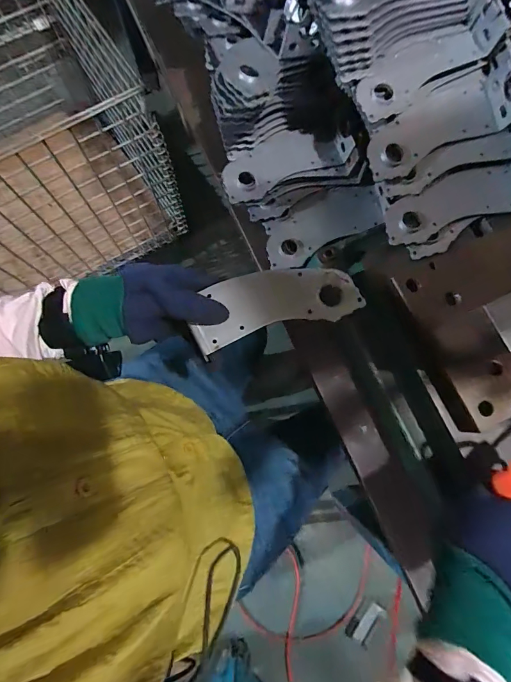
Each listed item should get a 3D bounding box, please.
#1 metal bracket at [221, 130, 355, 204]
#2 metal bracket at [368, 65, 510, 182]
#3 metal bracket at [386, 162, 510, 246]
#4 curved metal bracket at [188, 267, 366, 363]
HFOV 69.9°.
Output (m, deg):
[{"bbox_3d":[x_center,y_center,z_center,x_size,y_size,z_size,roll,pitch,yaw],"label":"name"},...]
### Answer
[{"bbox_3d":[0.035,-0.233,0.467,0.178,0.018,0.069,-29,81,-13],"label":"metal bracket"},{"bbox_3d":[0.206,-0.243,0.418,0.186,0.029,0.070,-29,80,-6],"label":"metal bracket"},{"bbox_3d":[0.234,-0.162,0.413,0.187,0.023,0.064,-18,79,-3],"label":"metal bracket"},{"bbox_3d":[0.019,-0.040,0.368,0.169,0.009,0.068,-16,79,-5],"label":"curved metal bracket"}]

